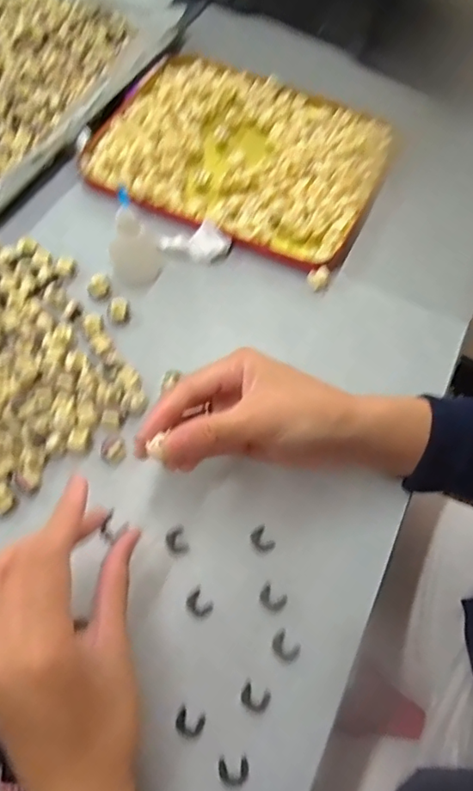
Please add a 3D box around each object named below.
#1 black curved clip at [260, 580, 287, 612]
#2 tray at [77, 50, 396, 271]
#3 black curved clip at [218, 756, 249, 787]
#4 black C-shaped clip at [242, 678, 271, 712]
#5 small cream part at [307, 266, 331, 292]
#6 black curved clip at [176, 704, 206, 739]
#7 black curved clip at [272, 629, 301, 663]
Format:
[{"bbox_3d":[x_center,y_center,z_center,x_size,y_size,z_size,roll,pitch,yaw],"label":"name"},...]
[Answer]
[{"bbox_3d":[0.022,0.124,0.329,0.016,0.004,0.013,32,67,13],"label":"black curved clip"},{"bbox_3d":[0.002,-0.224,0.499,0.251,0.027,0.197,23,65,9],"label":"tray"},{"bbox_3d":[-0.001,0.201,0.288,0.015,0.004,0.013,-4,64,-4],"label":"black curved clip"},{"bbox_3d":[0.011,0.170,0.304,0.016,0.004,0.013,23,65,9],"label":"black C-shaped clip"},{"bbox_3d":[0.066,-0.095,0.440,0.016,0.015,0.016,13,64,5],"label":"small cream part"},{"bbox_3d":[-0.026,0.181,0.298,0.015,0.004,0.013,18,64,7],"label":"black curved clip"},{"bbox_3d":[0.029,0.148,0.317,0.017,0.004,0.014,37,68,15],"label":"black curved clip"}]

